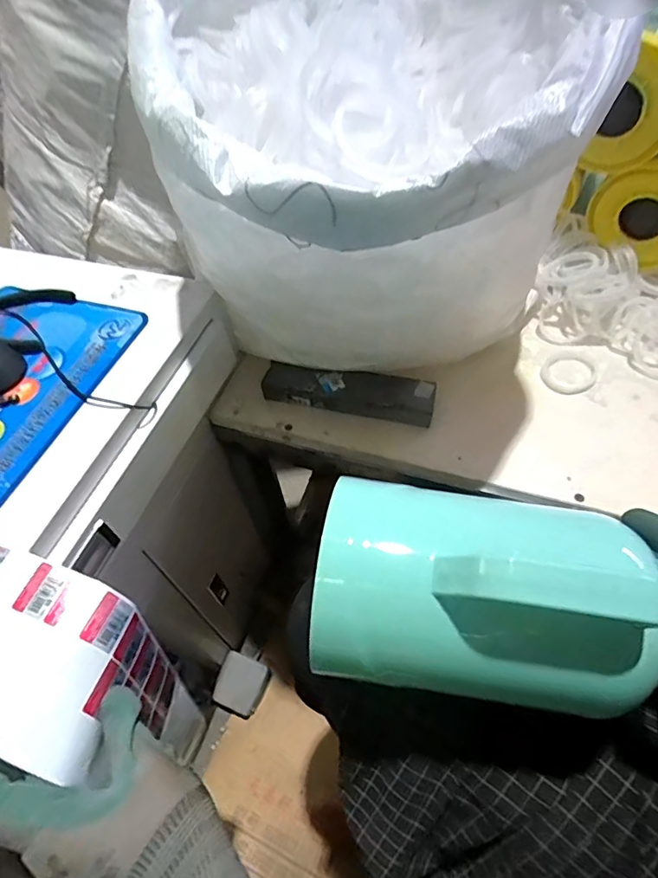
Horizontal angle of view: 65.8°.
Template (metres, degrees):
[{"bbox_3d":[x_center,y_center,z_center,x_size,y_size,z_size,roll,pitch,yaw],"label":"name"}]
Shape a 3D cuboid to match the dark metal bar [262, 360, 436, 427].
[{"bbox_3d":[0.024,-0.057,0.611,0.204,0.033,0.051,10,56,12],"label":"dark metal bar"}]

